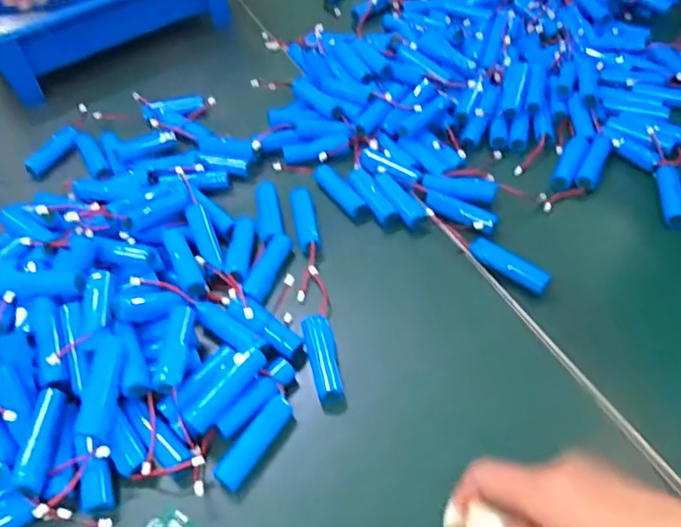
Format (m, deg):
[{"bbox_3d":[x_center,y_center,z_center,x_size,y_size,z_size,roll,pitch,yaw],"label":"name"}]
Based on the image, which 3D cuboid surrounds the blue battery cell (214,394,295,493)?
[{"bbox_3d":[-0.057,0.124,0.407,0.018,0.019,0.070,24,55,23],"label":"blue battery cell"}]

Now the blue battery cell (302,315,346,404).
[{"bbox_3d":[-0.013,0.070,0.447,0.021,0.016,0.071,-12,50,-6],"label":"blue battery cell"}]

